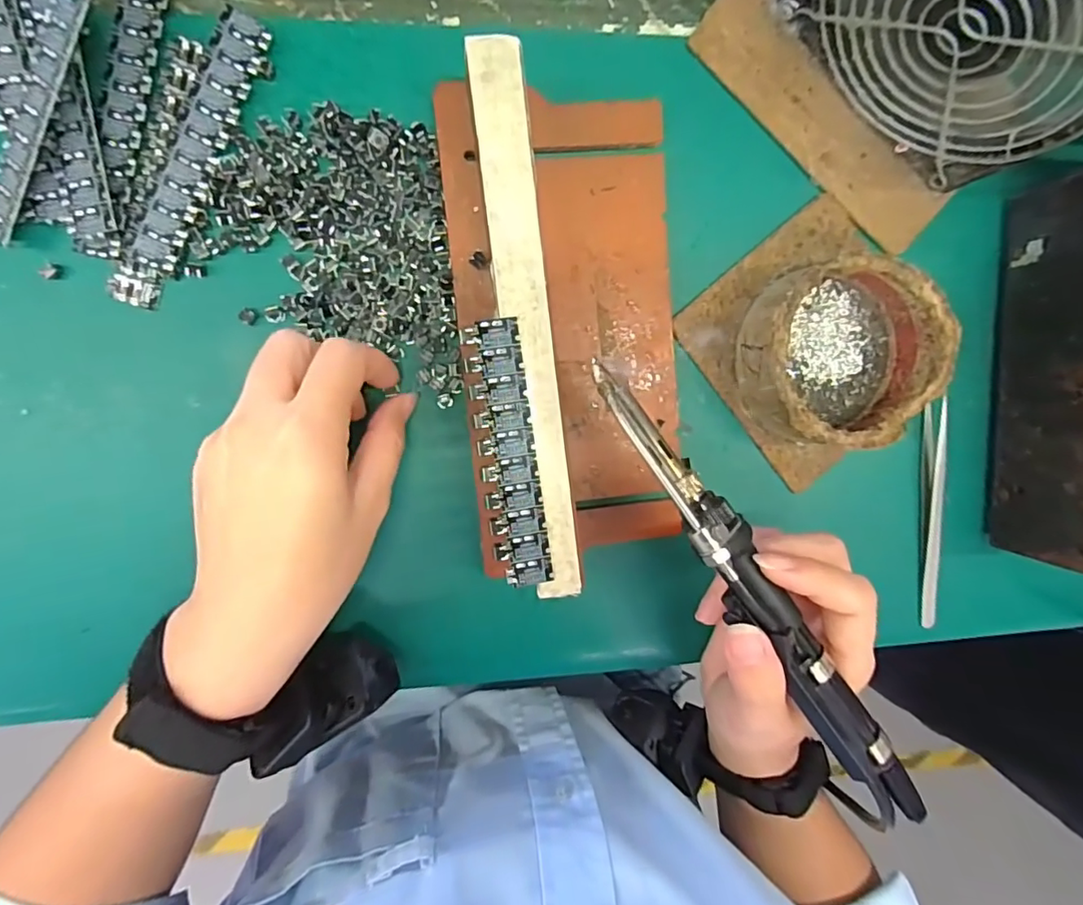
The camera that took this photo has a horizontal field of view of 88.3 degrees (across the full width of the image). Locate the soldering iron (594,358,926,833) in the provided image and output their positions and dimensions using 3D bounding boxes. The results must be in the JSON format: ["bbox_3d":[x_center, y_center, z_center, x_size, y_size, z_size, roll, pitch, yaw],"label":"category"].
[{"bbox_3d":[0.082,0.057,0.212,0.026,0.022,0.211,-34,90,-1],"label":"soldering iron"}]

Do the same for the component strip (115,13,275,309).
[{"bbox_3d":[-0.145,-0.119,0.231,0.020,0.006,0.125,27,93,-8],"label":"component strip"}]

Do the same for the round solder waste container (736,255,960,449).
[{"bbox_3d":[0.135,-0.045,0.257,0.083,0.041,0.081,-1,97,-6],"label":"round solder waste container"}]

